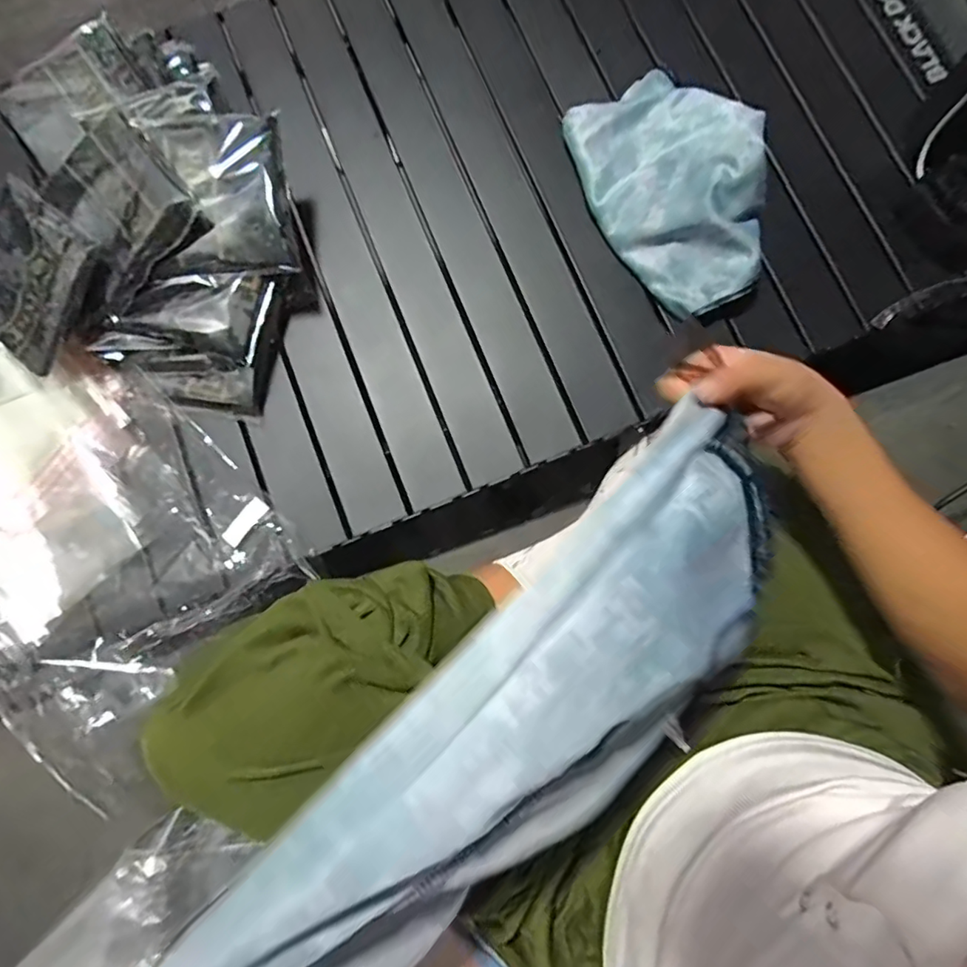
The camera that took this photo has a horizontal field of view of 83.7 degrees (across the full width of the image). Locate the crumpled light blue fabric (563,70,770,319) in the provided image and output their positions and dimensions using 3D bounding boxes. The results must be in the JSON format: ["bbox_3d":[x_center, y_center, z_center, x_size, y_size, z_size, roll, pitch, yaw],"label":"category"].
[{"bbox_3d":[0.176,-0.281,0.501,0.131,0.081,0.239,-25,81,-4],"label":"crumpled light blue fabric"}]

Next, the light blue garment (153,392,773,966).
[{"bbox_3d":[0.014,0.120,0.262,0.409,0.086,0.098,-43,82,-16],"label":"light blue garment"}]

